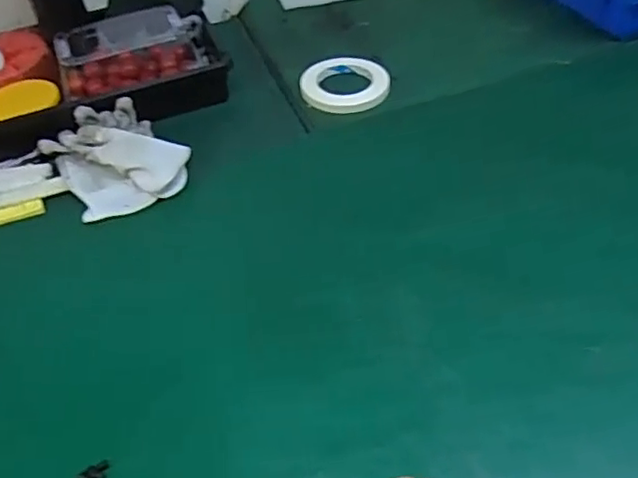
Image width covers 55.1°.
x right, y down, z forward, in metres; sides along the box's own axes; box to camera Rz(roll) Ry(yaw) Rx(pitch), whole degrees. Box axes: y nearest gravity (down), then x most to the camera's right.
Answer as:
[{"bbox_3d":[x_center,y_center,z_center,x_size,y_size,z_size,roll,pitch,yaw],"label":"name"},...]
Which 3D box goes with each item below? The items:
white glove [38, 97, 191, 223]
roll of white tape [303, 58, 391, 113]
[{"bbox_3d":[-0.239,-0.097,0.724,0.143,0.046,0.167,-26,49,-17],"label":"white glove"},{"bbox_3d":[0.036,-0.209,0.827,0.117,0.015,0.113,-3,46,3],"label":"roll of white tape"}]

